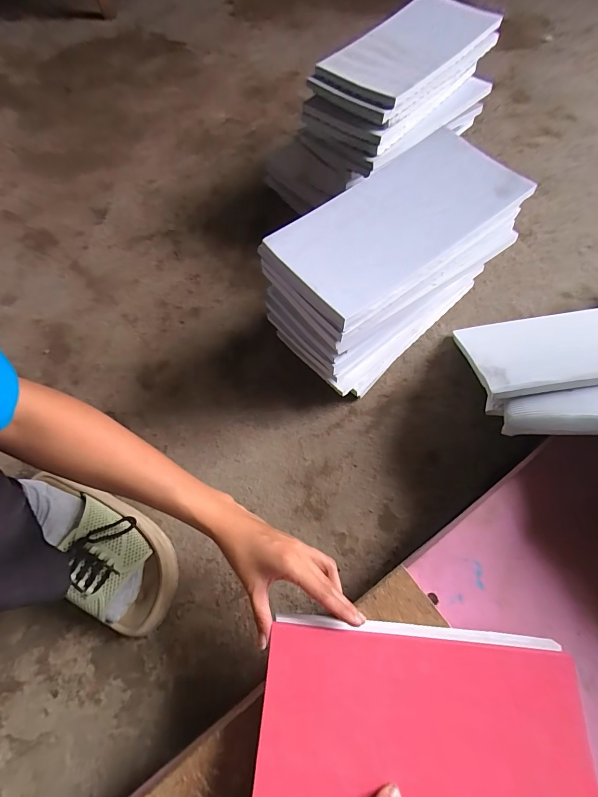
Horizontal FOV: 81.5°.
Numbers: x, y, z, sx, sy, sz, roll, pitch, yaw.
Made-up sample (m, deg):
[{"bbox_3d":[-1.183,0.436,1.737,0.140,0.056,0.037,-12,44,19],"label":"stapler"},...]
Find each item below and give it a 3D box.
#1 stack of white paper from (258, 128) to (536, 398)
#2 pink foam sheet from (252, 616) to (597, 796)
[{"bbox_3d":[0.114,-0.162,0.446,0.282,0.175,0.156,-38,72,-13],"label":"stack of white paper"},{"bbox_3d":[0.104,0.279,0.296,0.269,0.019,0.137,6,61,1],"label":"pink foam sheet"}]

